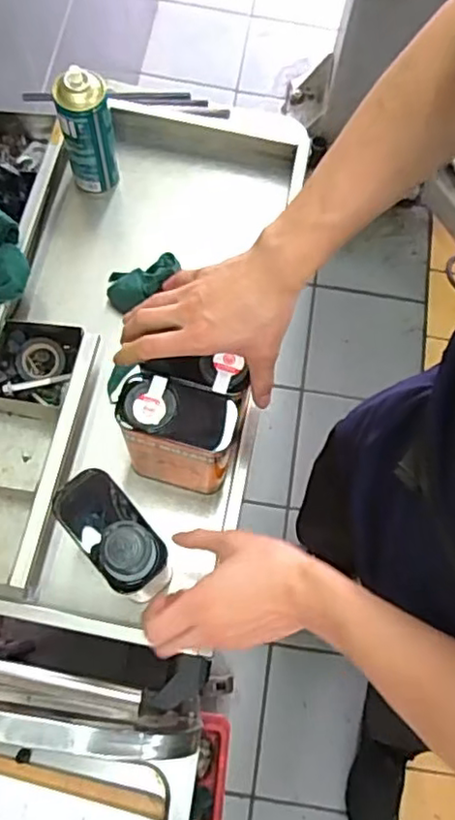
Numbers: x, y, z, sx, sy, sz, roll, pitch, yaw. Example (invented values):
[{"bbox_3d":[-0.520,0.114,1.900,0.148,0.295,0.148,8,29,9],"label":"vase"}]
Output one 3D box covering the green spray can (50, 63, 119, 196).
[{"bbox_3d":[-0.178,-0.349,0.834,0.064,0.191,0.056,-13,73,-7],"label":"green spray can"}]

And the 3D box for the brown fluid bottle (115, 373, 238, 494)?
[{"bbox_3d":[-0.054,0.032,0.702,0.113,0.194,0.064,14,72,2],"label":"brown fluid bottle"}]

